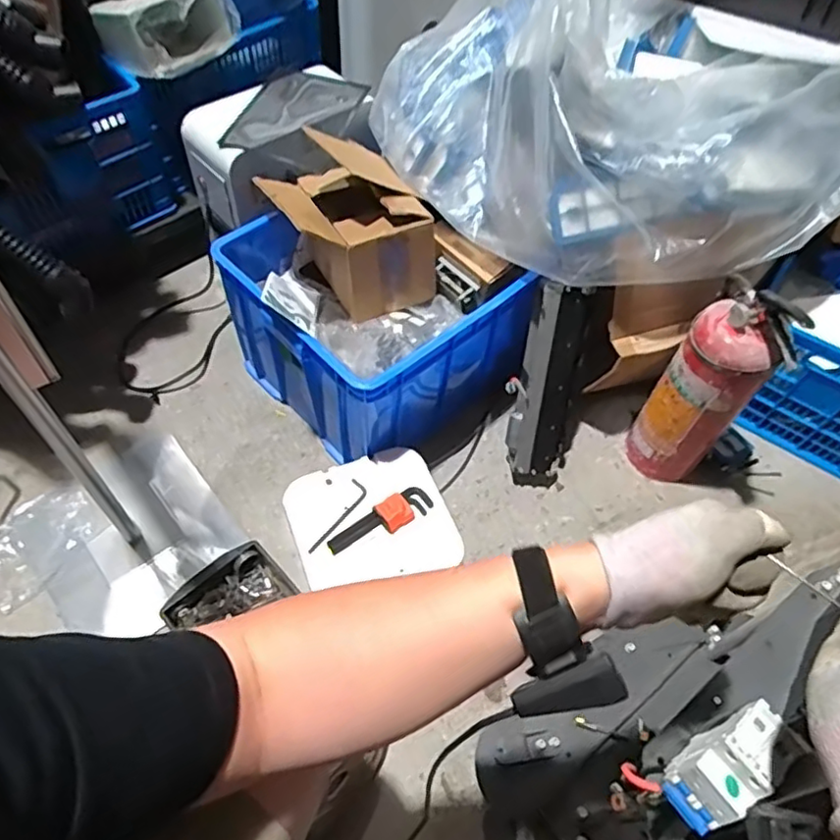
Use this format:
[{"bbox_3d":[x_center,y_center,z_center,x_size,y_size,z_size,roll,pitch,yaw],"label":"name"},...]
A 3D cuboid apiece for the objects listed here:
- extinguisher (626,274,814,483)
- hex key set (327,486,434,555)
[{"bbox_3d":[0.475,-0.049,1.029,0.141,0.397,0.156,31,59,17],"label":"extinguisher"},{"bbox_3d":[-0.061,0.156,0.966,0.174,0.028,0.056,-29,62,-21],"label":"hex key set"}]

